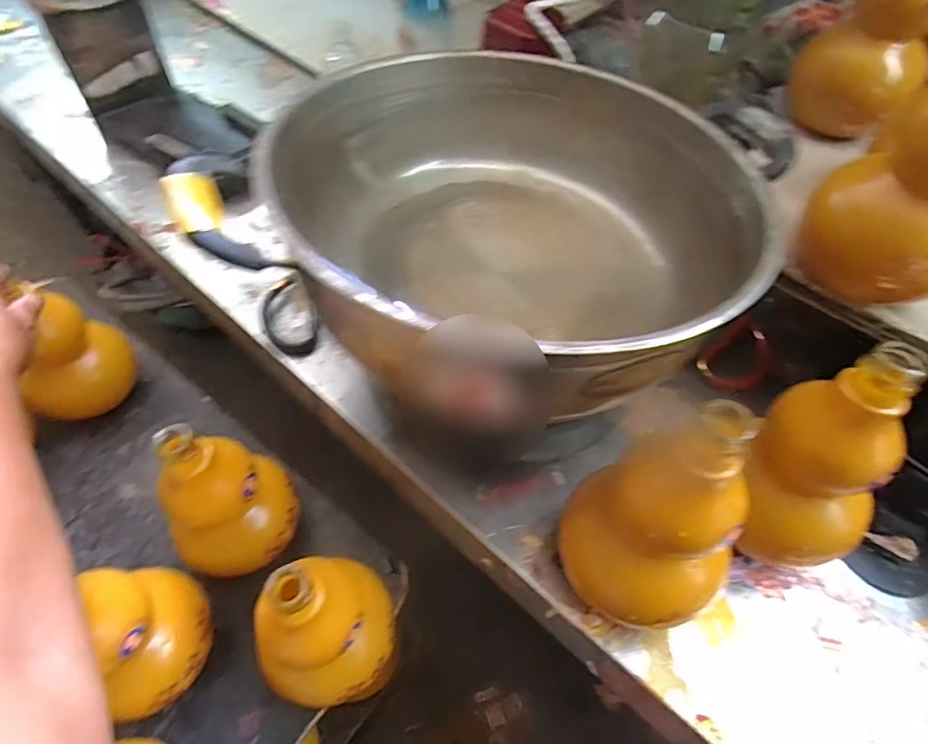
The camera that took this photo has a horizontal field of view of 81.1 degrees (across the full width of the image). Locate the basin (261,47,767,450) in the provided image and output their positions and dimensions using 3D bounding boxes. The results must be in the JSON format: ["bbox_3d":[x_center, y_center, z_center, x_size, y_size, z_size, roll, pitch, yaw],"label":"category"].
[{"bbox_3d":[0.025,-0.111,0.381,0.291,0.126,0.324,-30,63,-21],"label":"basin"}]

